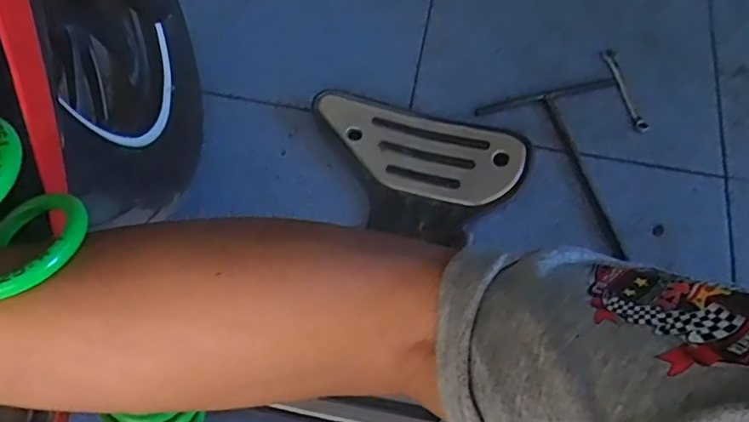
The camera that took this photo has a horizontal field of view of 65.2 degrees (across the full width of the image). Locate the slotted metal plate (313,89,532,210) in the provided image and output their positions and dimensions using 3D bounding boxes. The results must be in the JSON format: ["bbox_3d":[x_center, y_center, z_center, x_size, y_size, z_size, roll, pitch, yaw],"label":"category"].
[{"bbox_3d":[0.051,-0.078,0.713,0.264,0.031,0.115,17,65,8],"label":"slotted metal plate"}]

